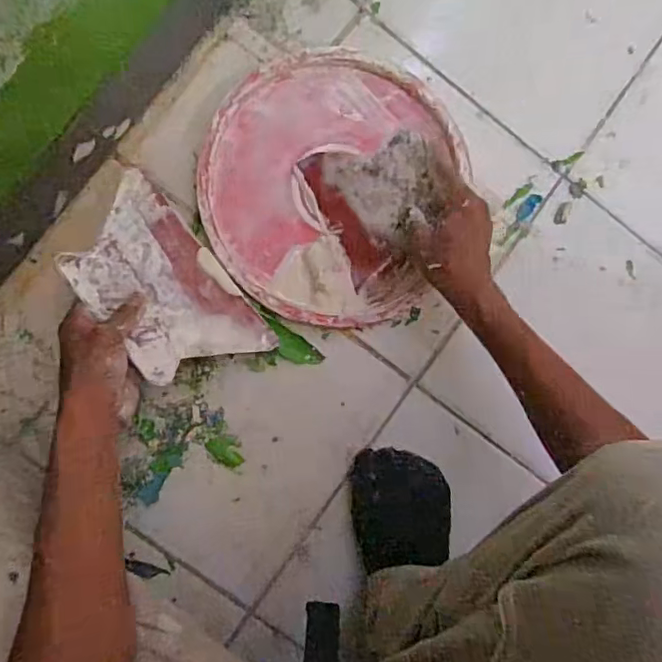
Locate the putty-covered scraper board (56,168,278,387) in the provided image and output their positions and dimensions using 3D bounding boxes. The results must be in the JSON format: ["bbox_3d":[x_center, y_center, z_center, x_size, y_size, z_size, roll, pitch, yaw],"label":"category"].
[{"bbox_3d":[-0.160,-0.038,0.543,0.203,0.007,0.124,51,58,-7],"label":"putty-covered scraper board"}]

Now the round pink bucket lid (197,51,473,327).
[{"bbox_3d":[0.003,-0.151,0.605,0.270,0.031,0.279,0,89,-7],"label":"round pink bucket lid"}]

